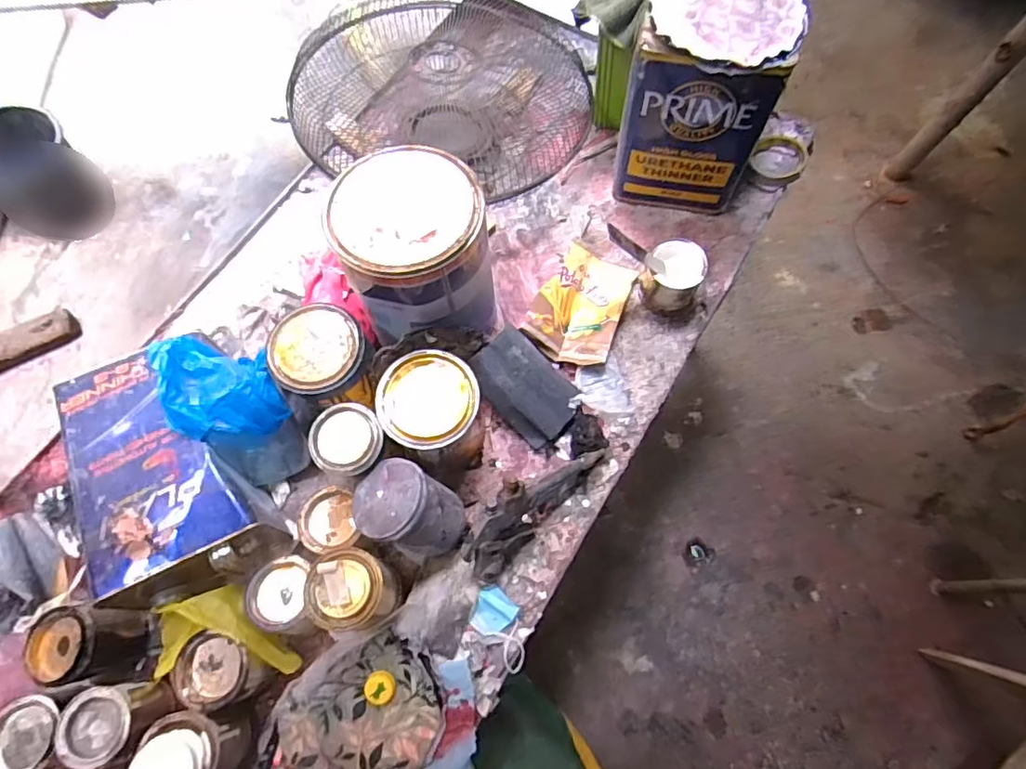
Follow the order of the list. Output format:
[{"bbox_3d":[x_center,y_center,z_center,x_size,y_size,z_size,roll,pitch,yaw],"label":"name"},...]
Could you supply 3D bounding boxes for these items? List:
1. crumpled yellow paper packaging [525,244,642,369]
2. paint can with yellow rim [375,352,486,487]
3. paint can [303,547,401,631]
[{"bbox_3d":[0.091,-0.109,0.728,0.105,0.045,0.162,22,73,6],"label":"crumpled yellow paper packaging"},{"bbox_3d":[-0.089,0.041,0.633,0.101,0.139,0.109,0,70,1],"label":"paint can with yellow rim"},{"bbox_3d":[-0.155,0.204,0.557,0.067,0.100,0.065,-19,73,-8],"label":"paint can"}]

